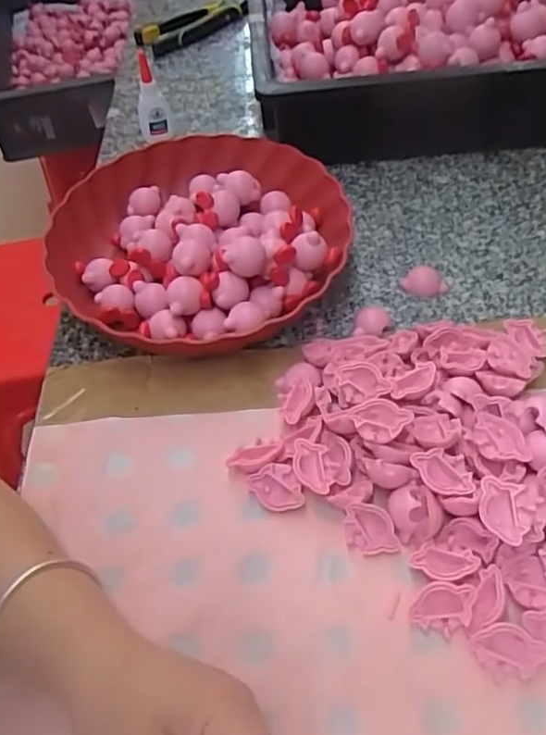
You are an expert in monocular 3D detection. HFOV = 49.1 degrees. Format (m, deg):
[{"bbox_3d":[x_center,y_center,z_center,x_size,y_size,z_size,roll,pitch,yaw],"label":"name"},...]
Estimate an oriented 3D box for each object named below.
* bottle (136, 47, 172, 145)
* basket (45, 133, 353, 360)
[{"bbox_3d":[-0.126,-0.271,0.611,0.032,0.085,0.031,-13,53,-4],"label":"bottle"},{"bbox_3d":[-0.060,-0.104,0.498,0.233,0.054,0.237,31,62,25],"label":"basket"}]

